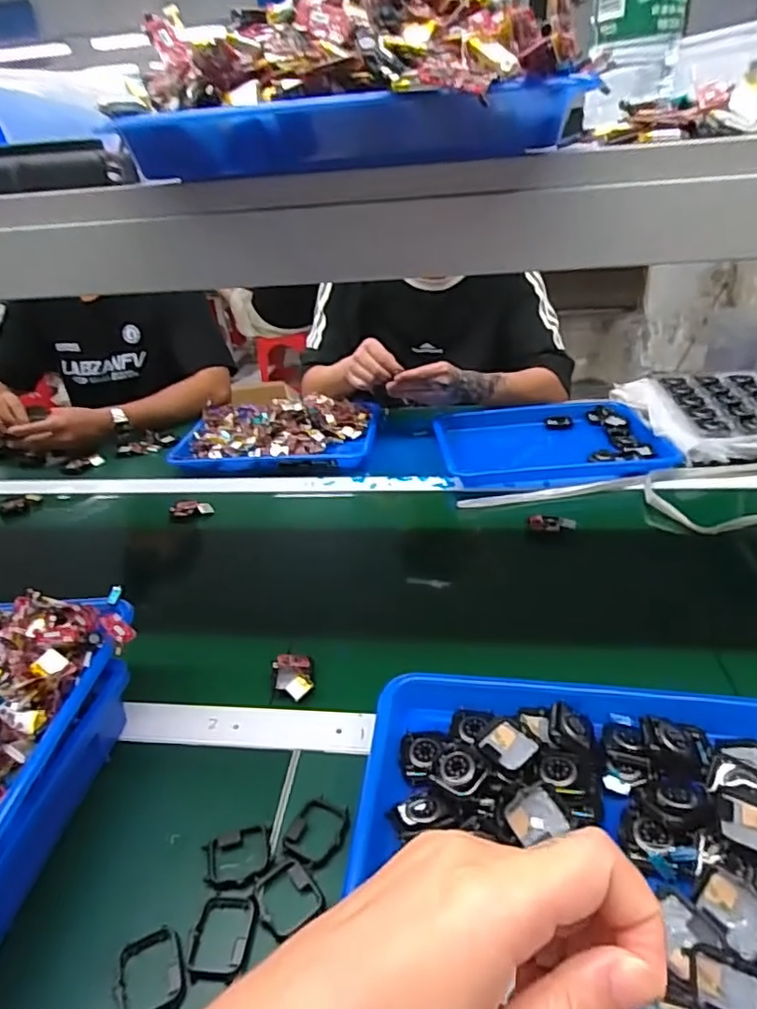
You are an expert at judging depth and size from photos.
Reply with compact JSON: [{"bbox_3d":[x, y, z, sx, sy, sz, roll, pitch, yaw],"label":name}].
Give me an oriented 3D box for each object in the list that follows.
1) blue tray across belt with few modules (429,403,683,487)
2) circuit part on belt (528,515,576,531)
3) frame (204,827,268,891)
[{"bbox_3d":[0.252,-0.091,0.915,0.314,0.043,0.234,-4,30,3],"label":"blue tray across belt with few modules"},{"bbox_3d":[0.211,0.023,0.734,0.056,0.012,0.019,7,32,21],"label":"circuit part on belt"},{"bbox_3d":[-0.098,0.245,0.416,0.044,0.009,0.042,-11,30,-10],"label":"frame"}]

